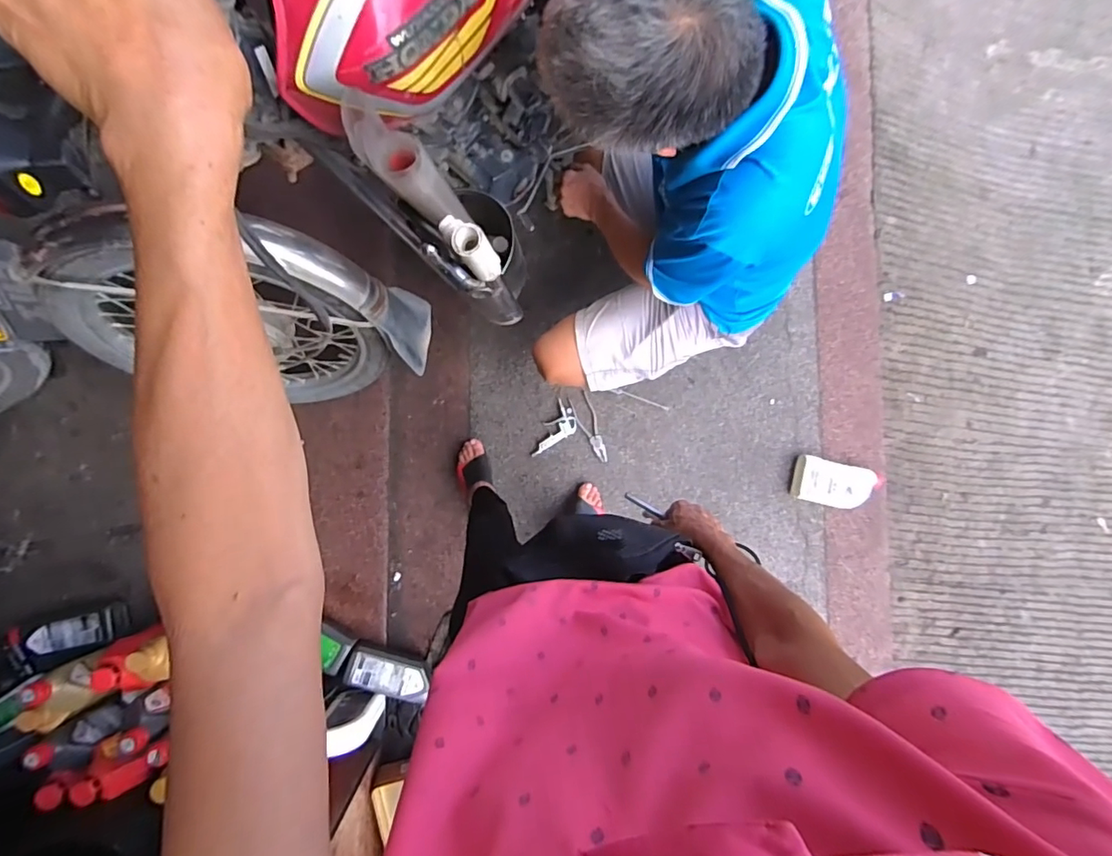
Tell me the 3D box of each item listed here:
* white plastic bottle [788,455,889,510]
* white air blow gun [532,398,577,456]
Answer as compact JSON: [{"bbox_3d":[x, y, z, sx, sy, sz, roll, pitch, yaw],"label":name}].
[{"bbox_3d":[0.782,0.160,1.389,0.256,0.083,0.122,13,87,-2],"label":"white plastic bottle"},{"bbox_3d":[-0.019,0.004,1.348,0.144,0.018,0.090,-34,94,-8],"label":"white air blow gun"}]

